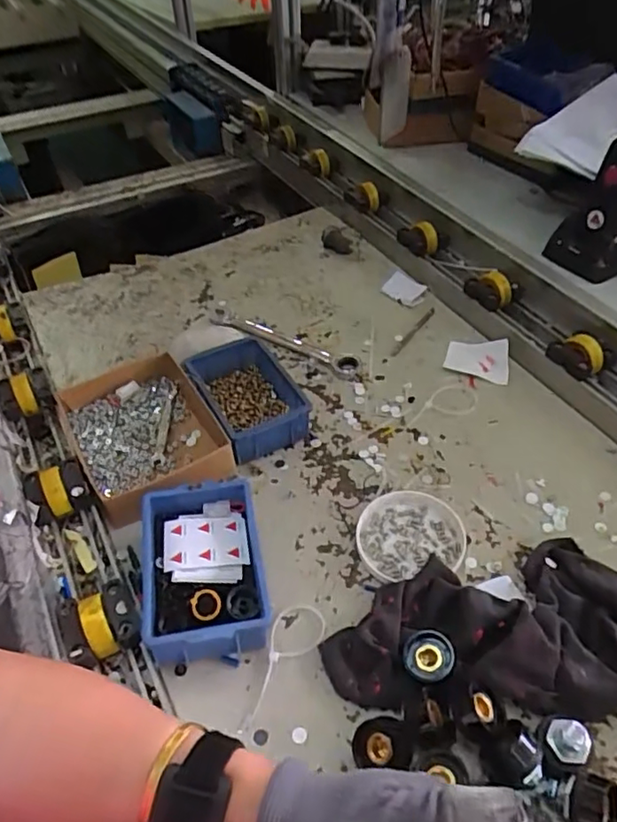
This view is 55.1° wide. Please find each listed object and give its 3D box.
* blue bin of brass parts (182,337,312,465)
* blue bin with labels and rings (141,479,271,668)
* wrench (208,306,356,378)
[{"bbox_3d":[-0.066,-0.015,0.662,0.100,0.054,0.139,-23,49,-18],"label":"blue bin of brass parts"},{"bbox_3d":[-0.090,0.140,0.514,0.102,0.058,0.151,-10,47,-6],"label":"blue bin with labels and rings"},{"bbox_3d":[-0.035,-0.091,0.764,0.226,0.007,0.035,23,52,24],"label":"wrench"}]

